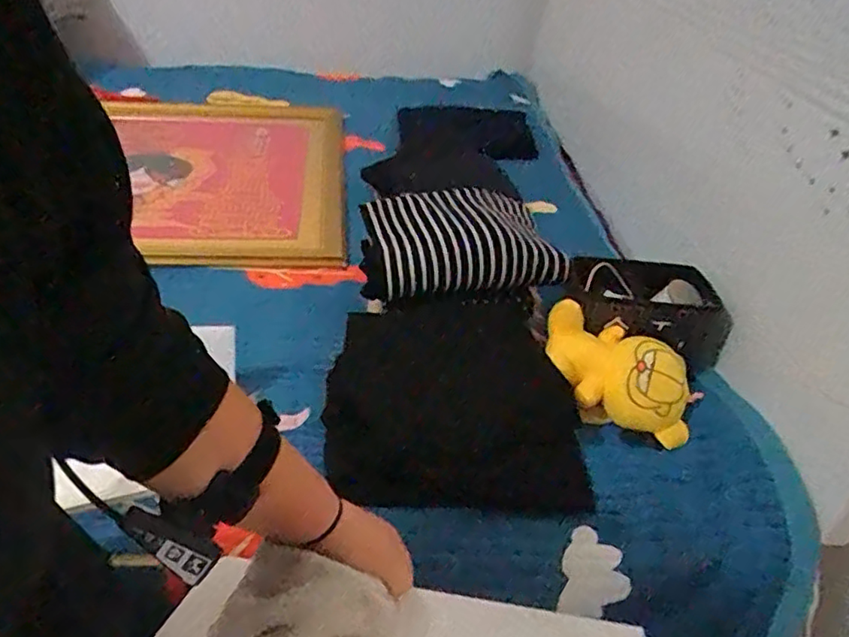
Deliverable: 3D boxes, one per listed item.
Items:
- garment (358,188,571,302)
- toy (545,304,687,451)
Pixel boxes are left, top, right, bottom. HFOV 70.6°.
[{"bbox_3d":[0.045,-0.114,0.887,0.275,0.102,0.216,0,38,-9],"label":"garment"},{"bbox_3d":[0.250,0.072,0.784,0.209,0.074,0.124,24,70,16],"label":"toy"}]

